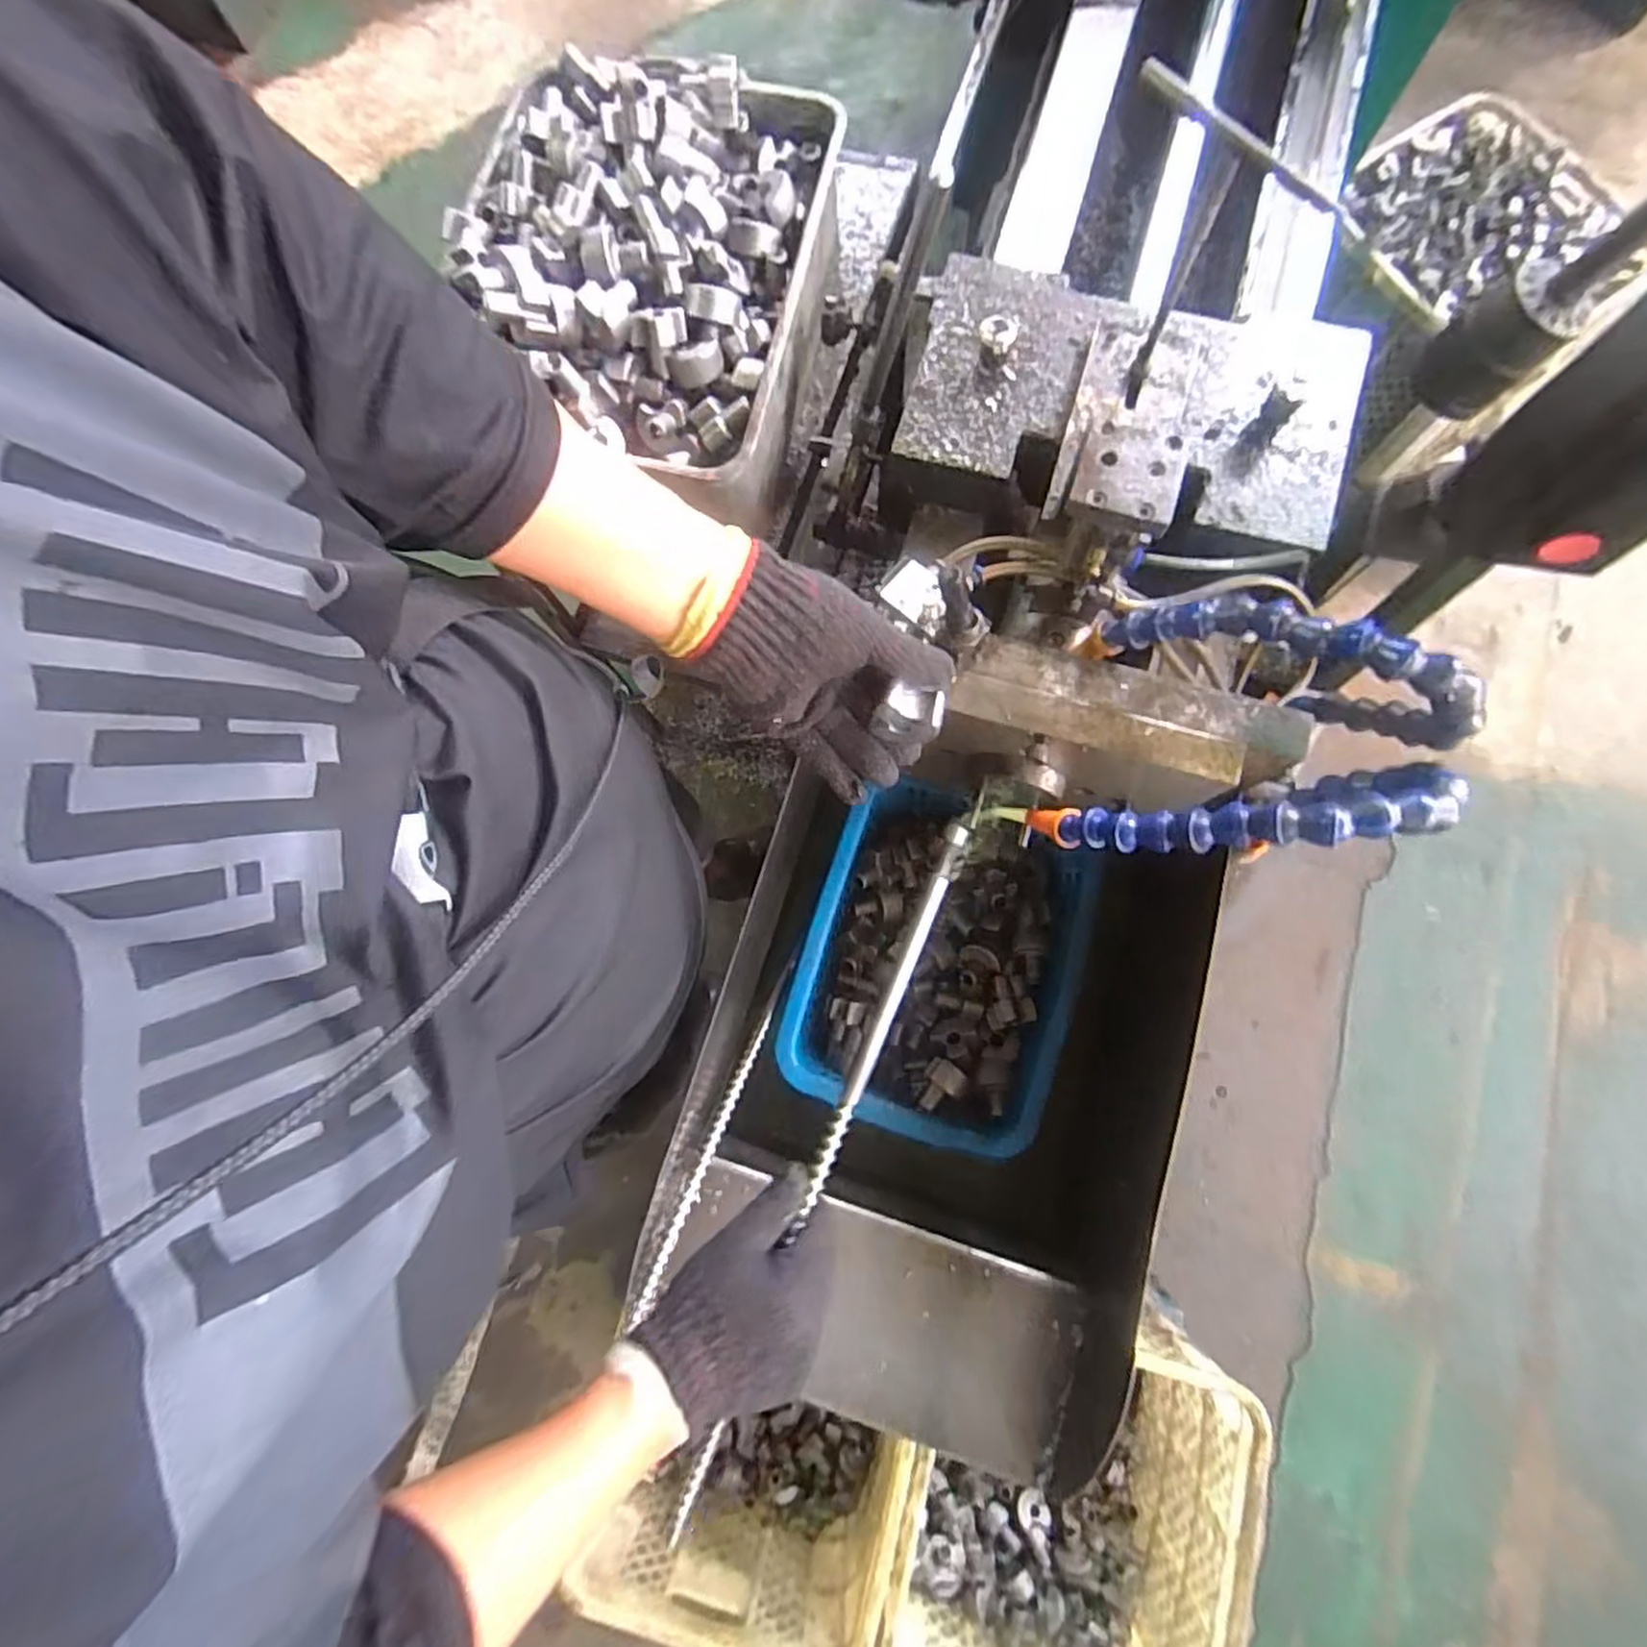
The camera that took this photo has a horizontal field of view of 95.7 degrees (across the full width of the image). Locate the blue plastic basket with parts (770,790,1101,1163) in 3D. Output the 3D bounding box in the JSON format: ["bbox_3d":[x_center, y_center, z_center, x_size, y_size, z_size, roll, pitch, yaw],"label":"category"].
[{"bbox_3d":[0.109,0.134,0.731,0.253,0.077,0.311,19,80,8],"label":"blue plastic basket with parts"}]

